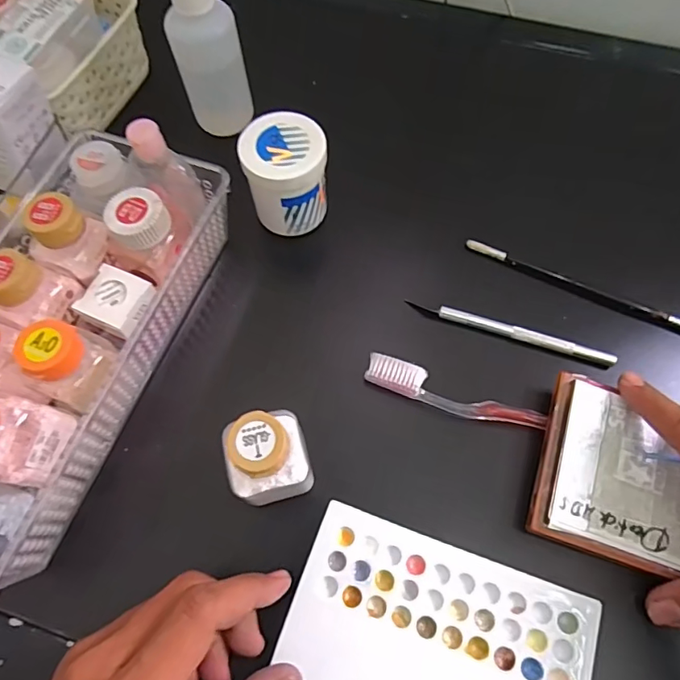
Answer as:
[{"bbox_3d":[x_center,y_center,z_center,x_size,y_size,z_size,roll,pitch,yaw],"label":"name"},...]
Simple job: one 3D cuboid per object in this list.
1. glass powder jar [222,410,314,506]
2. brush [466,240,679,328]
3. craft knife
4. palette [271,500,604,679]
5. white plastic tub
[{"bbox_3d":[-0.039,0.064,0.273,0.041,0.061,0.039,-14,67,-5],"label":"glass powder jar"},{"bbox_3d":[0.178,-0.032,0.350,0.187,0.009,0.008,24,69,11],"label":"brush"},{"bbox_3d":[0.114,-0.006,0.339,0.135,0.008,0.008,17,68,8],"label":"craft knife"},{"bbox_3d":[0.051,0.156,0.265,0.151,0.006,0.093,18,68,8],"label":"palette"},{"bbox_3d":[-0.036,-0.111,0.348,0.053,0.063,0.050,0,67,1],"label":"white plastic tub"}]

